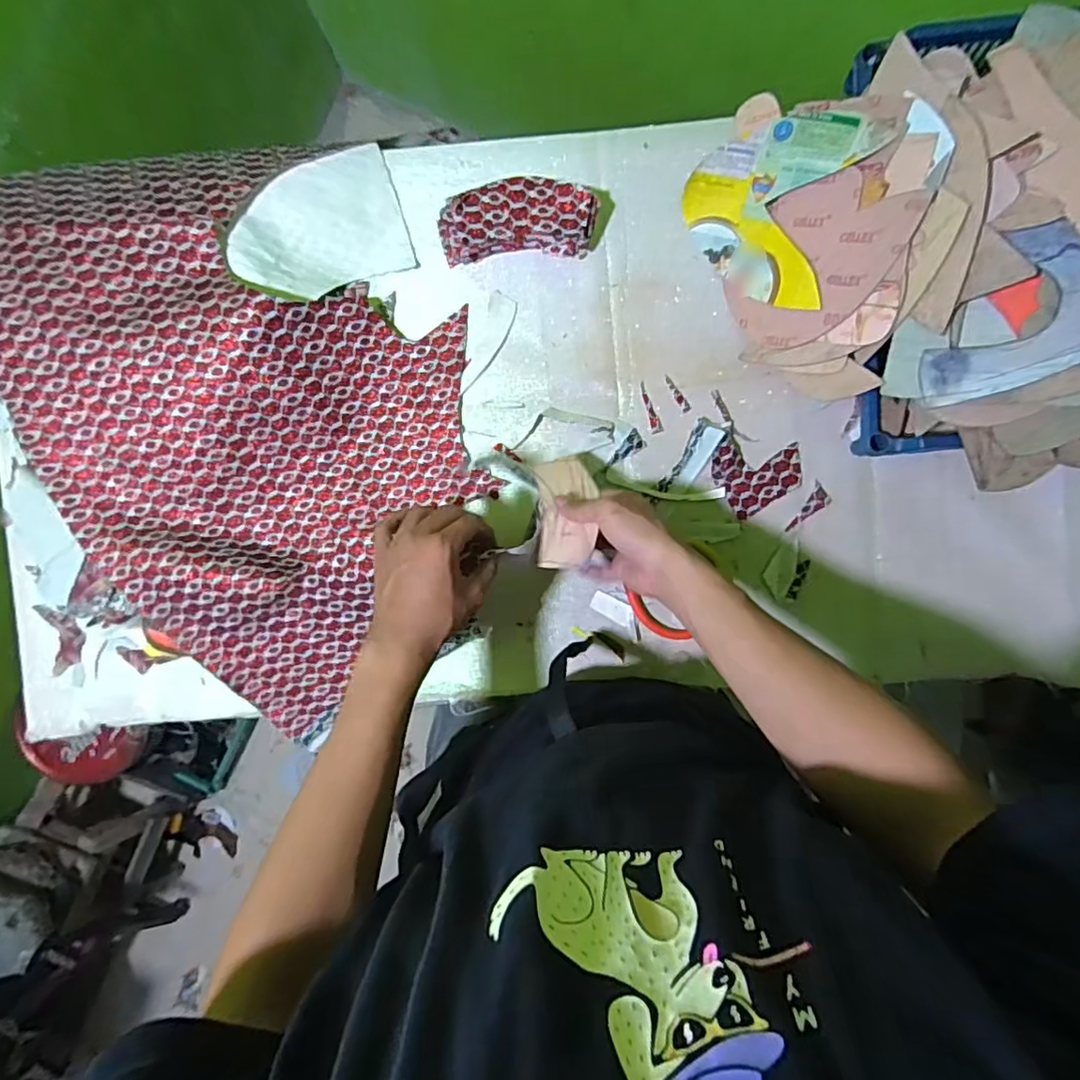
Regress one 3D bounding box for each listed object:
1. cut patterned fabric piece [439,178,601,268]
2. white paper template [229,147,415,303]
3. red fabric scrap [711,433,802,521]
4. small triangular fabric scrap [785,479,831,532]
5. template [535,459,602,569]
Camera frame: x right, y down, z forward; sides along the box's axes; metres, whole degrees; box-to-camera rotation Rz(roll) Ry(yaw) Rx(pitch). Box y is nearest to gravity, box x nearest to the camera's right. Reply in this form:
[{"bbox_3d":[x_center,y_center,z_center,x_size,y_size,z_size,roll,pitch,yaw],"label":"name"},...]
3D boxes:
[{"bbox_3d":[-0.023,-0.328,0.618,0.157,0.045,0.066,-2,92,1],"label":"cut patterned fabric piece"},{"bbox_3d":[-0.232,-0.326,0.624,0.177,0.020,0.131,-24,96,-15],"label":"white paper template"},{"bbox_3d":[0.232,-0.079,0.642,0.089,0.012,0.083,-34,91,2],"label":"red fabric scrap"},{"bbox_3d":[0.292,-0.030,0.641,0.028,0.004,0.061,31,92,0],"label":"small triangular fabric scrap"},{"bbox_3d":[0.025,-0.030,0.569,0.054,0.021,0.125,0,56,1],"label":"template"}]

